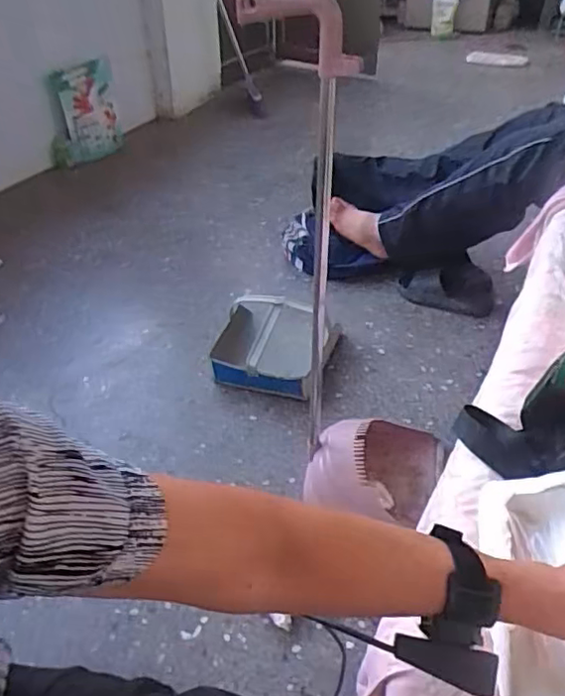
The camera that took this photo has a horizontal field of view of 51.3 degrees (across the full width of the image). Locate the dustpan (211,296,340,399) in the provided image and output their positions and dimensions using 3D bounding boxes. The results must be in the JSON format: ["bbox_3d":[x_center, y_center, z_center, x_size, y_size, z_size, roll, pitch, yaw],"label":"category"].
[{"bbox_3d":[-0.028,-0.011,1.367,0.267,0.150,0.203,12,41,16],"label":"dustpan"}]

